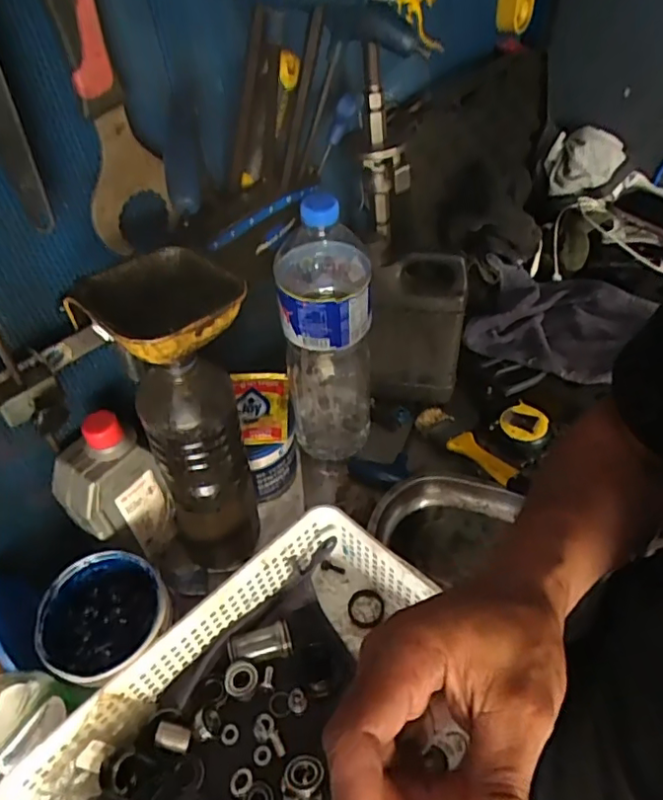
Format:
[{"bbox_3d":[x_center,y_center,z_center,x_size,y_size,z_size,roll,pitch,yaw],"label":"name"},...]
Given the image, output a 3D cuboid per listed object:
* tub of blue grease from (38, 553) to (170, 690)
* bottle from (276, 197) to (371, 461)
[{"bbox_3d":[-0.189,0.193,0.490,0.100,0.069,0.100,-2,48,2],"label":"tub of blue grease"},{"bbox_3d":[-0.003,-0.065,0.584,0.087,0.294,0.099,-2,48,3],"label":"bottle"}]

